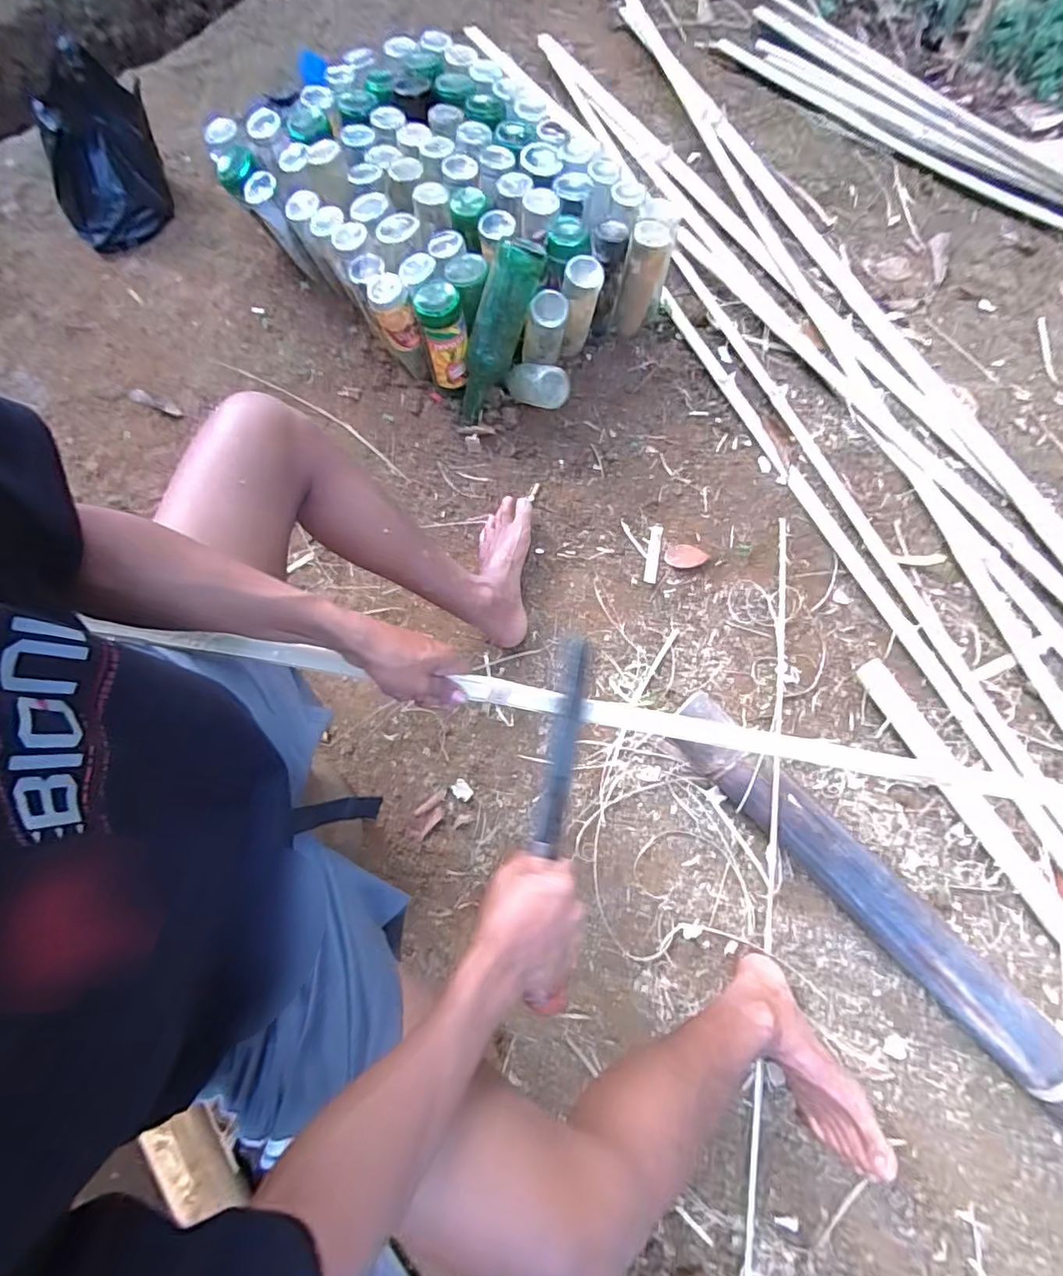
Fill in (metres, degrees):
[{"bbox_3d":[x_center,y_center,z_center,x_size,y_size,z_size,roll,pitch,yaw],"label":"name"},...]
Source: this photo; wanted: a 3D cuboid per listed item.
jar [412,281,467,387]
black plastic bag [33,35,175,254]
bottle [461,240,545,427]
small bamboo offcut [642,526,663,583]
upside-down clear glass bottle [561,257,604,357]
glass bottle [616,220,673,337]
[{"bbox_3d":[-0.137,-0.476,0.913,0.067,0.146,0.076,-10,74,-4],"label":"jar"},{"bbox_3d":[-0.828,-0.928,1.122,0.245,0.193,0.196,-34,77,-11],"label":"black plastic bag"},{"bbox_3d":[-0.057,-0.466,0.914,0.085,0.254,0.080,43,46,11],"label":"bottle"},{"bbox_3d":[0.198,-0.136,0.946,0.019,0.005,0.097,10,75,3],"label":"small bamboo offcut"},{"bbox_3d":[0.078,-0.526,0.944,0.058,0.157,0.056,9,73,2],"label":"upside-down clear glass bottle"},{"bbox_3d":[0.184,-0.591,0.964,0.062,0.154,0.074,19,74,4],"label":"glass bottle"}]

